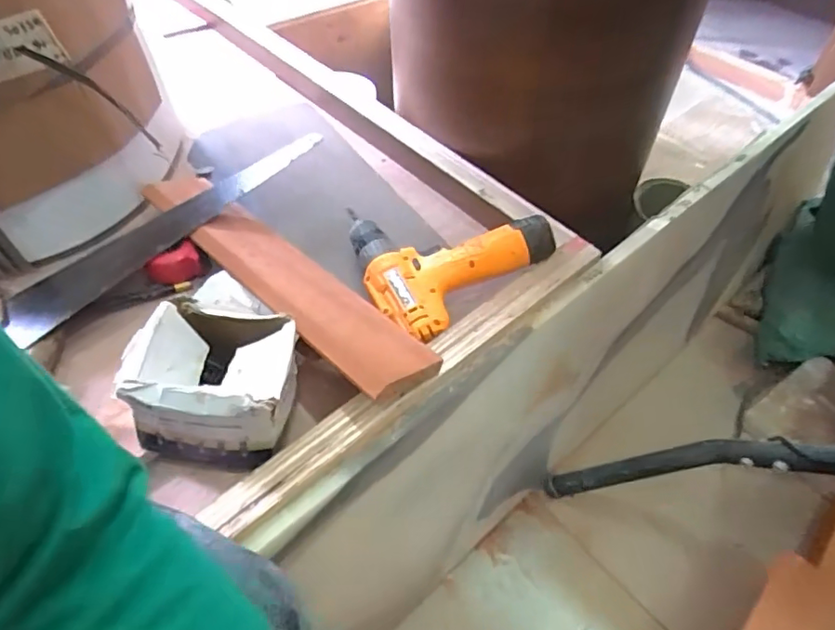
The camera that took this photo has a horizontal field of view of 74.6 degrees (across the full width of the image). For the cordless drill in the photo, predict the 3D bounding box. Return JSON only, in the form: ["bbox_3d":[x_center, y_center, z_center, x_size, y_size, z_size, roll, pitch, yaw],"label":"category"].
[{"bbox_3d":[0.015,-0.082,0.620,0.190,0.075,0.206,-31,58,-21],"label":"cordless drill"}]

